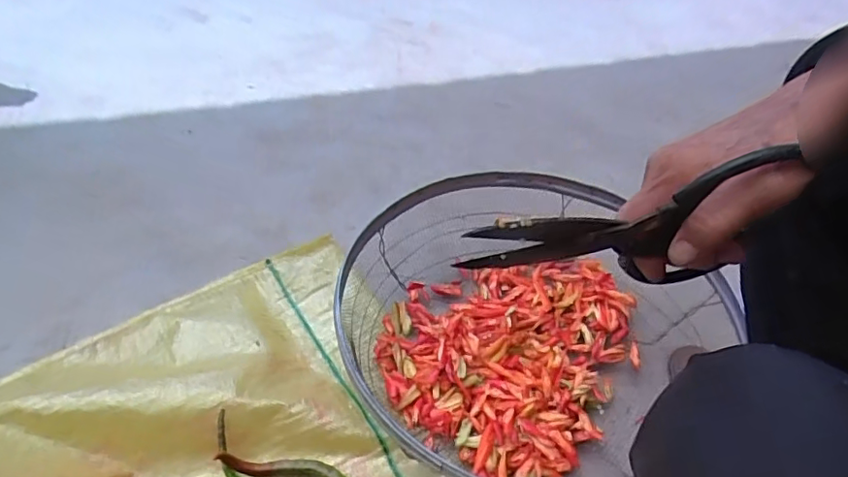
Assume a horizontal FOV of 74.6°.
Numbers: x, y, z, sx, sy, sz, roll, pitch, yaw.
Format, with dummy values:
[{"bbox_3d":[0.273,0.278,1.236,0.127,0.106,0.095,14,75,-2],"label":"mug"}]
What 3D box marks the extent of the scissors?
[{"bbox_3d":[0.102,-0.006,0.305,0.163,0.108,0.019,-2,45,-10],"label":"scissors"}]

